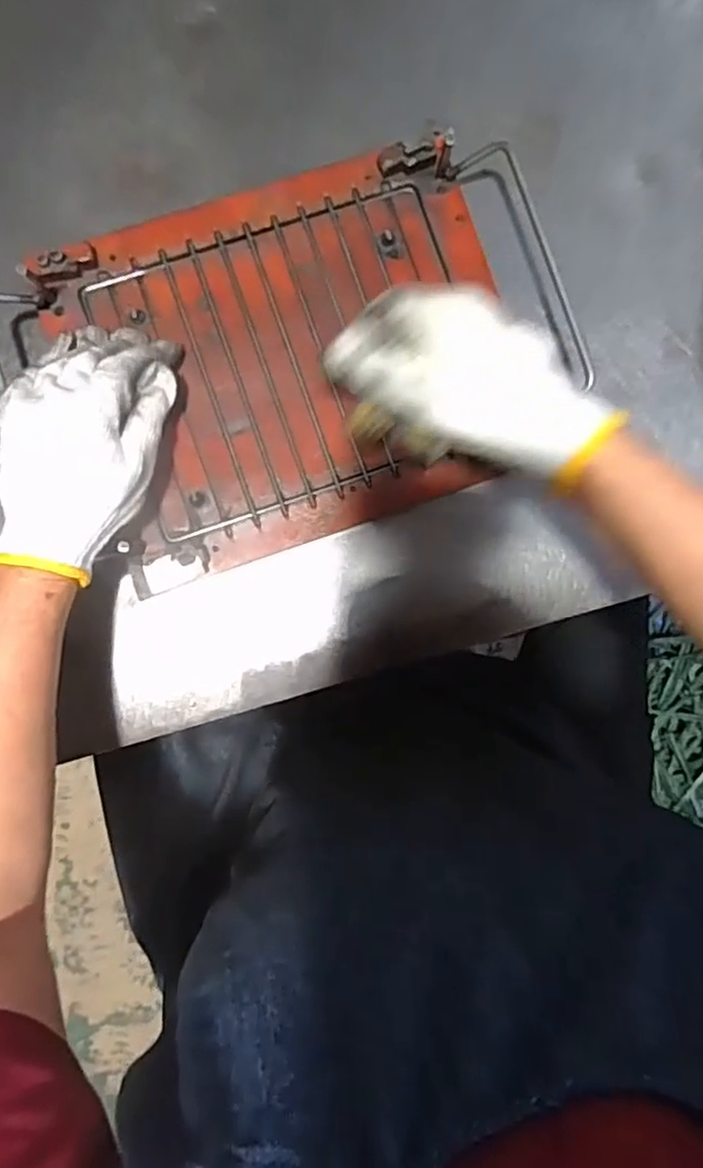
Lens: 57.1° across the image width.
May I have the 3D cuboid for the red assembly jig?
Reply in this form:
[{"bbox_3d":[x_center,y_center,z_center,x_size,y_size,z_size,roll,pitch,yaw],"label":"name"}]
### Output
[{"bbox_3d":[-0.039,-0.151,0.439,0.289,0.018,0.234,-20,89,-4],"label":"red assembly jig"}]

